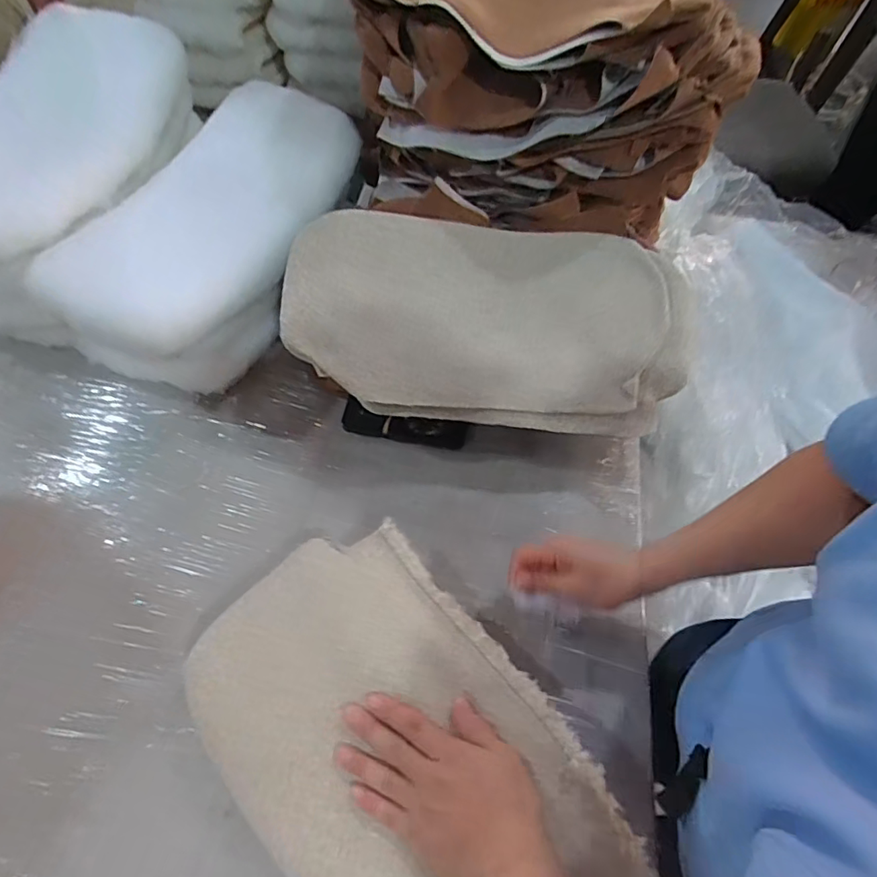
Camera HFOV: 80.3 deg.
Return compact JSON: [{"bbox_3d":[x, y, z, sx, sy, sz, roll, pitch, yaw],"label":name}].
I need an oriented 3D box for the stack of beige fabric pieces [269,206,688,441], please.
[{"bbox_3d":[0.063,-0.156,0.645,0.485,0.082,0.273,5,64,2],"label":"stack of beige fabric pieces"}]

